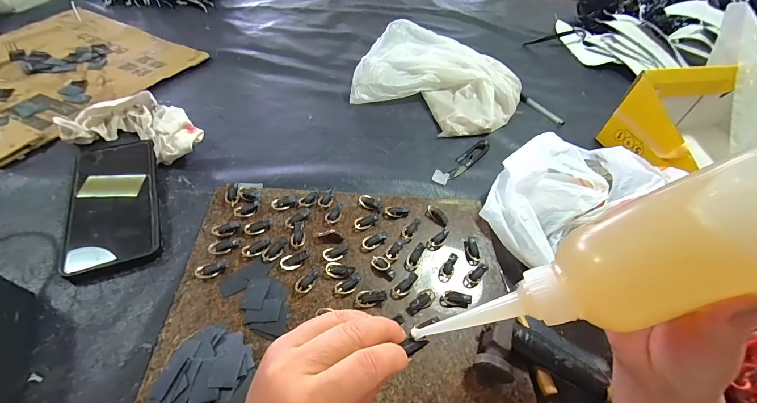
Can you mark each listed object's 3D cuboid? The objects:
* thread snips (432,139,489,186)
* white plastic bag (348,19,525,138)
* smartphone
[{"bbox_3d":[0.115,-0.054,0.434,0.123,0.006,0.023,-35,61,-31],"label":"thread snips"},{"bbox_3d":[0.104,-0.214,0.540,0.270,0.051,0.251,23,50,13],"label":"white plastic bag"},{"bbox_3d":[-0.269,0.000,0.323,0.076,0.015,0.154,-15,60,-21],"label":"smartphone"}]

